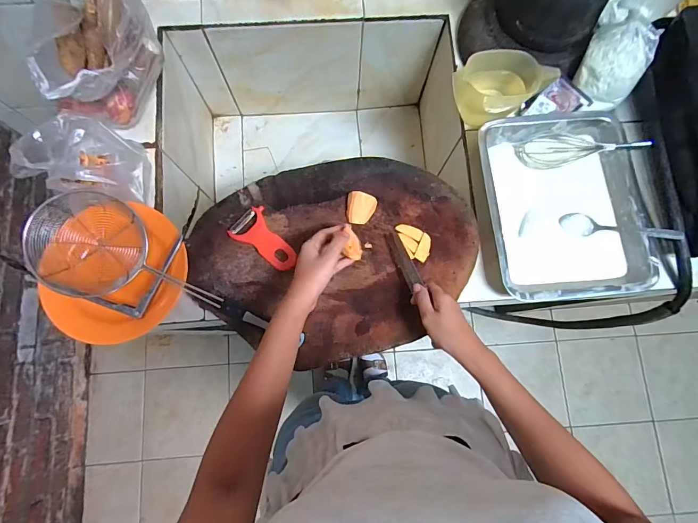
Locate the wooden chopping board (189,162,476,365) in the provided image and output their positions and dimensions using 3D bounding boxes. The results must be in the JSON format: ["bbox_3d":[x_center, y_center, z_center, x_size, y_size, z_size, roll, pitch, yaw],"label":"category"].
[{"bbox_3d":[-0.016,-0.010,0.569,0.431,0.031,0.309,-12,80,-3],"label":"wooden chopping board"}]

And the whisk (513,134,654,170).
[{"bbox_3d":[0.384,-0.195,0.624,0.189,0.050,0.063,-9,80,-2],"label":"whisk"}]

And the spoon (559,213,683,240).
[{"bbox_3d":[0.438,-0.056,0.598,0.164,0.017,0.038,10,79,29],"label":"spoon"}]

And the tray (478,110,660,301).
[{"bbox_3d":[0.352,-0.097,0.613,0.252,0.046,0.306,-5,80,-1],"label":"tray"}]

